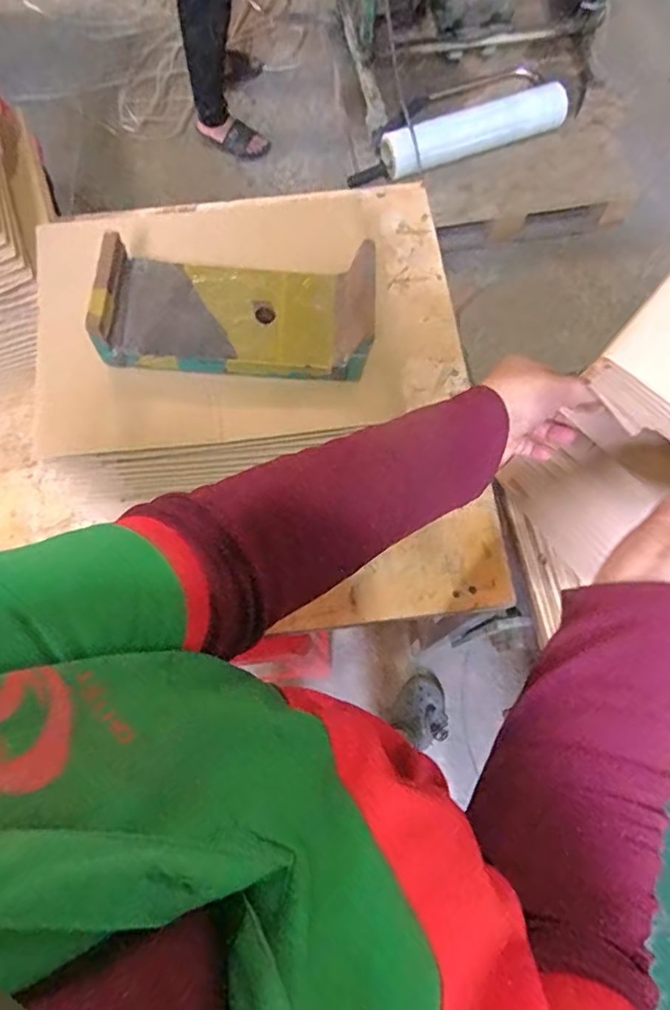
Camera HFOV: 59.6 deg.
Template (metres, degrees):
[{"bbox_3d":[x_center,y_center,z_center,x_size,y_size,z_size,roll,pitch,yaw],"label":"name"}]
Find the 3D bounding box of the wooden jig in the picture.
[{"bbox_3d":[-0.083,-0.172,0.502,0.231,0.053,0.105,2,72,1],"label":"wooden jig"}]

